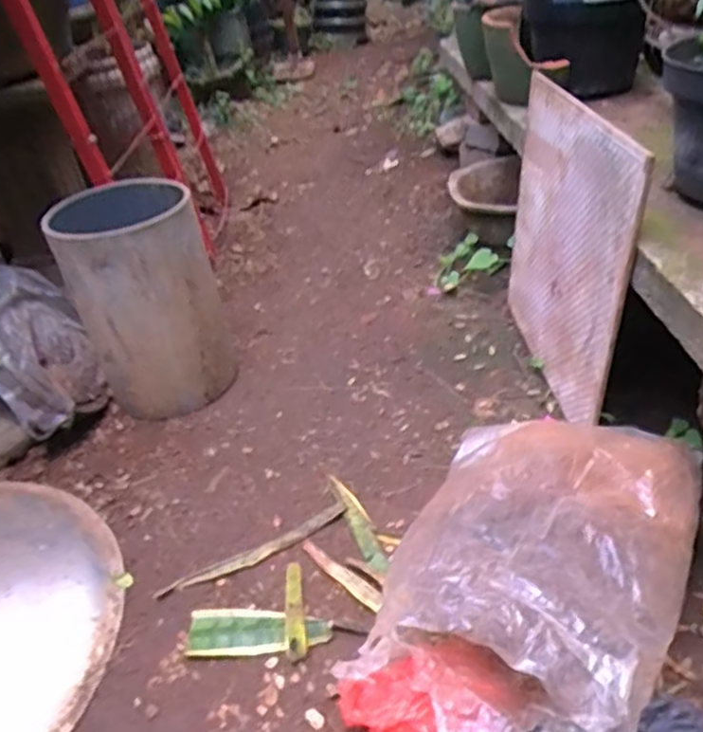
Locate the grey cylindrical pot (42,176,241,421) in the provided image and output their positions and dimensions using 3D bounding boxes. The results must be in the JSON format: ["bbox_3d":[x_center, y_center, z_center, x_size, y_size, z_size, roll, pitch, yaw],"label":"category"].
[{"bbox_3d":[-0.322,-0.108,1.094,0.217,0.356,0.206,-2,40,2],"label":"grey cylindrical pot"}]

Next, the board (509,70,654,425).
[{"bbox_3d":[0.291,-0.157,0.934,0.009,0.387,0.378,-4,35,-4],"label":"board"}]

